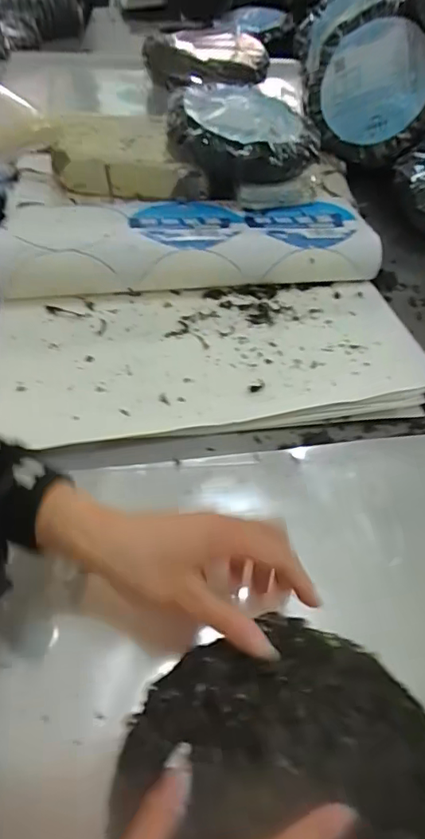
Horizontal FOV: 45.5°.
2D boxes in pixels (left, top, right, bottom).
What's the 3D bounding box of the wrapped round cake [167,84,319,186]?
[{"bbox_3d":[0.041,-0.375,0.677,0.192,0.079,0.172,0,54,-1],"label":"wrapped round cake"}]

